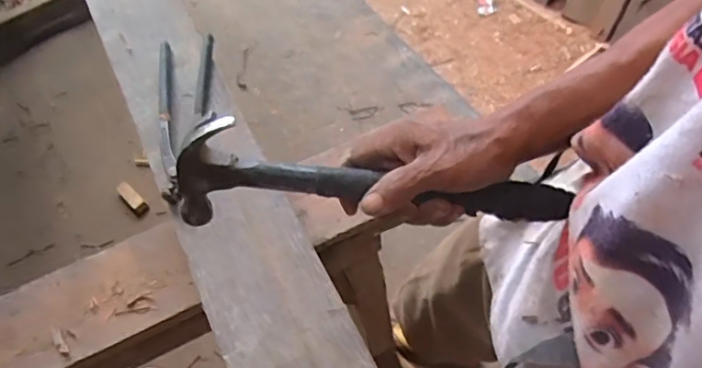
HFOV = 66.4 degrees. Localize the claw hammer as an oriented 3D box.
[{"bbox_3d":[0.026,0.003,0.422,0.312,0.099,0.028,5,57,-8],"label":"claw hammer"}]

